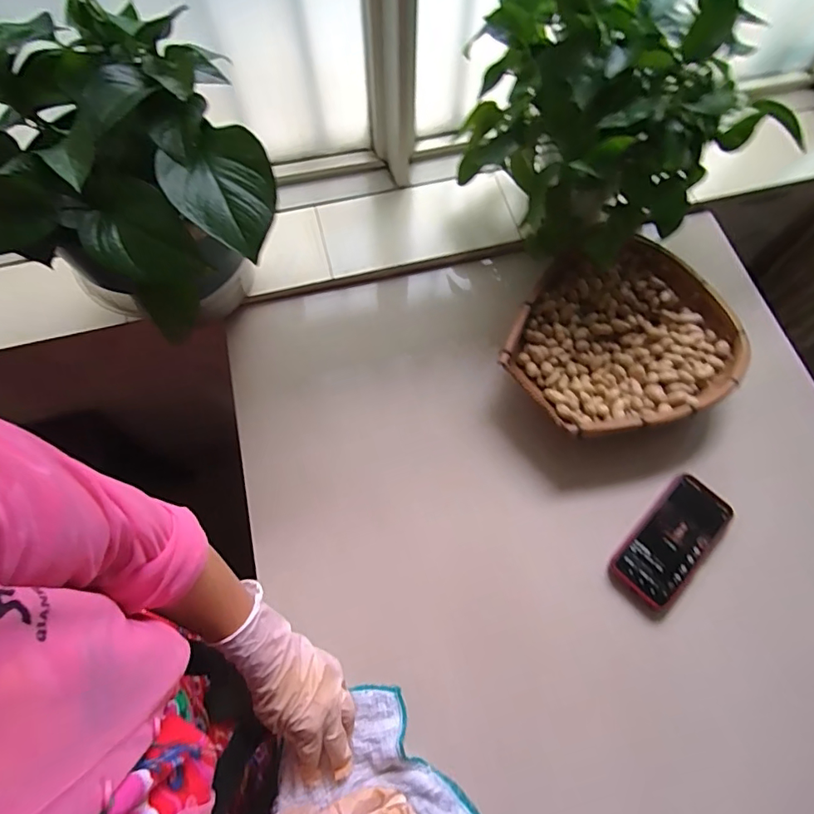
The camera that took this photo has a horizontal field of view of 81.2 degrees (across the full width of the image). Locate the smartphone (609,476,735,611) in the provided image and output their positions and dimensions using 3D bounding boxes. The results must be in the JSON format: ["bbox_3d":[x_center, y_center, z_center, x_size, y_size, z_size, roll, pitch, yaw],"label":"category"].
[{"bbox_3d":[0.324,0.161,0.577,0.166,0.011,0.075,-43,75,-15],"label":"smartphone"}]

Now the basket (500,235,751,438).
[{"bbox_3d":[0.274,-0.091,0.636,0.315,0.062,0.256,-18,70,-7],"label":"basket"}]

